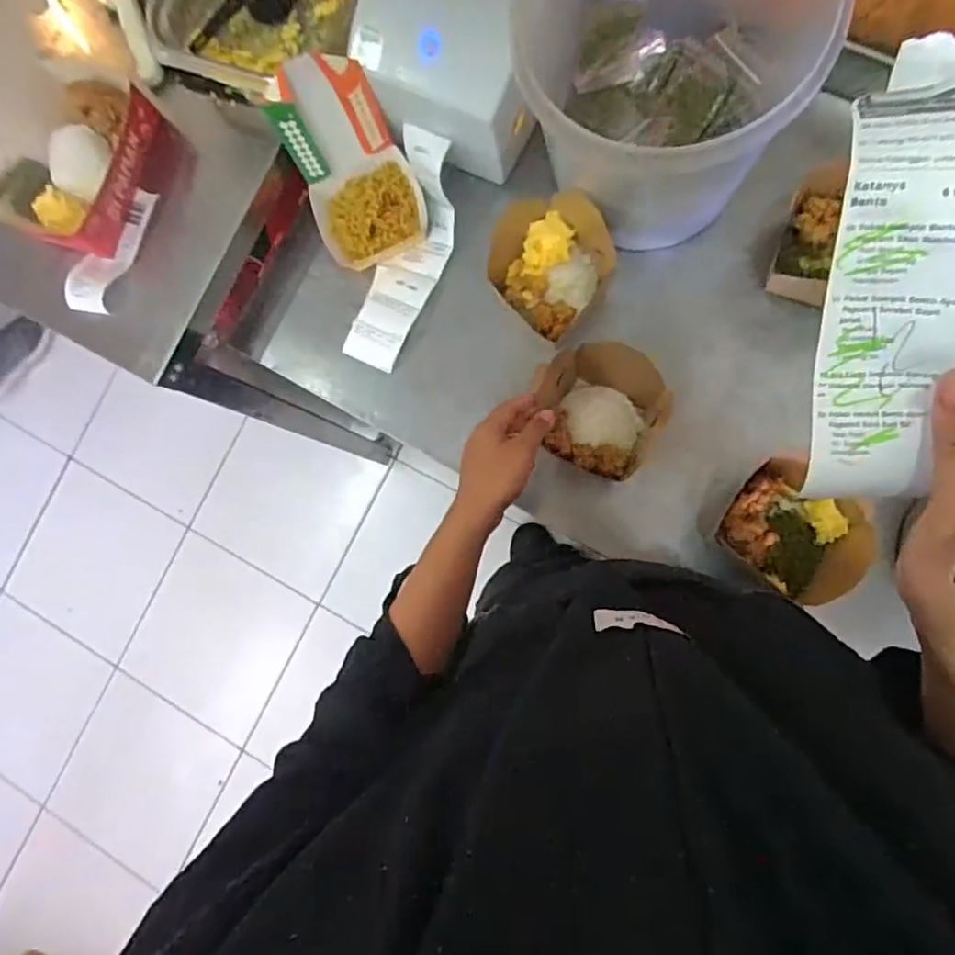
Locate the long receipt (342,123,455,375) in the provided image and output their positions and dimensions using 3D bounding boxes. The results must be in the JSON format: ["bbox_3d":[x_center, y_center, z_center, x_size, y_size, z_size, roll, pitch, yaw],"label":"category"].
[{"bbox_3d":[-0.088,-0.253,0.696,0.081,0.072,0.250,24,90,9],"label":"long receipt"}]

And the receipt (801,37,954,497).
[{"bbox_3d":[0.163,-0.073,0.238,0.053,0.032,0.165,5,109,8],"label":"receipt"}]

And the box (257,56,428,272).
[{"bbox_3d":[-0.137,-0.330,0.665,0.122,0.158,0.138,-18,84,6],"label":"box"}]

